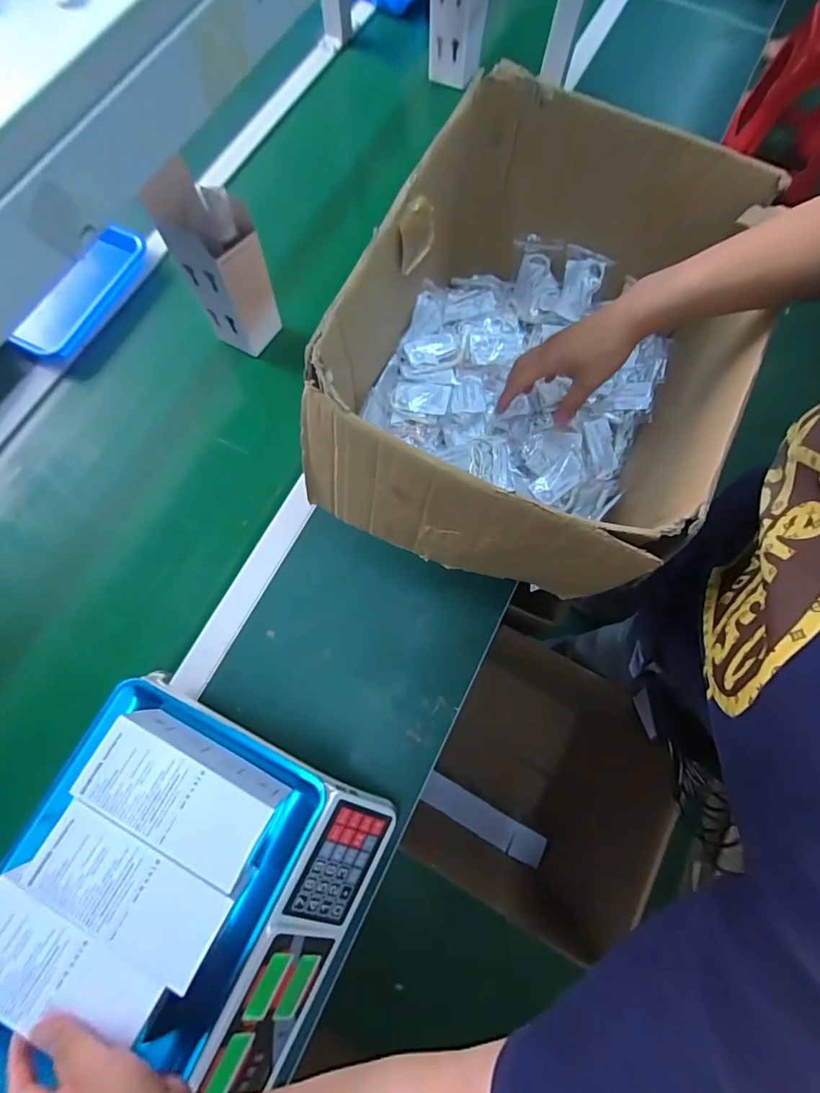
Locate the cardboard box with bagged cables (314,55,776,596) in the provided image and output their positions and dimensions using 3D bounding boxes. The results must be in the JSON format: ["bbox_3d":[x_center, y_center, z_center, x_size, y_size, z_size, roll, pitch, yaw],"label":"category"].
[{"bbox_3d":[0.137,-0.206,0.506,0.361,0.212,0.463,19,75,4],"label":"cardboard box with bagged cables"}]

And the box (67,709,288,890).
[{"bbox_3d":[-0.200,0.219,0.410,0.156,0.055,0.072,27,75,6],"label":"box"}]

